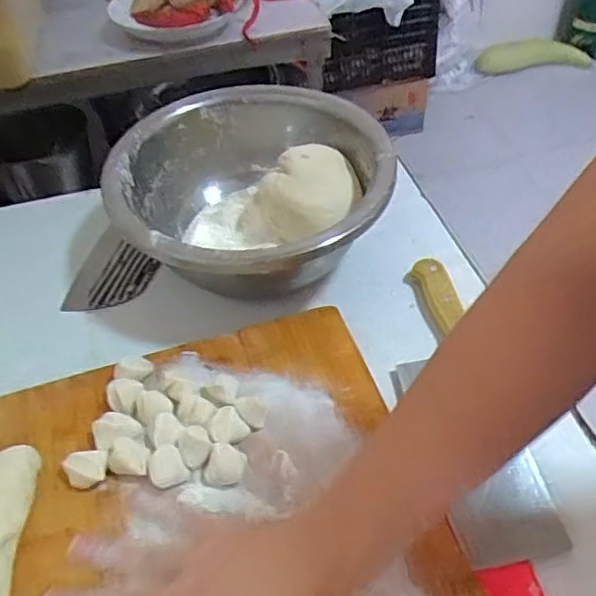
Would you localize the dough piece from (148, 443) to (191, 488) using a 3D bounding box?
[{"bbox_3d":[-0.096,0.123,0.448,0.026,0.015,0.026,-1,47,1],"label":"dough piece"}]

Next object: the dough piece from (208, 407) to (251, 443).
[{"bbox_3d":[-0.054,0.099,0.471,0.029,0.018,0.025,-17,49,-14],"label":"dough piece"}]

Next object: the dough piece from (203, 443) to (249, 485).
[{"bbox_3d":[-0.053,0.125,0.454,0.027,0.014,0.030,19,50,18],"label":"dough piece"}]

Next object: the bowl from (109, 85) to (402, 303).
[{"bbox_3d":[-0.050,-0.100,0.626,0.255,0.109,0.278,-1,47,1],"label":"bowl"}]

